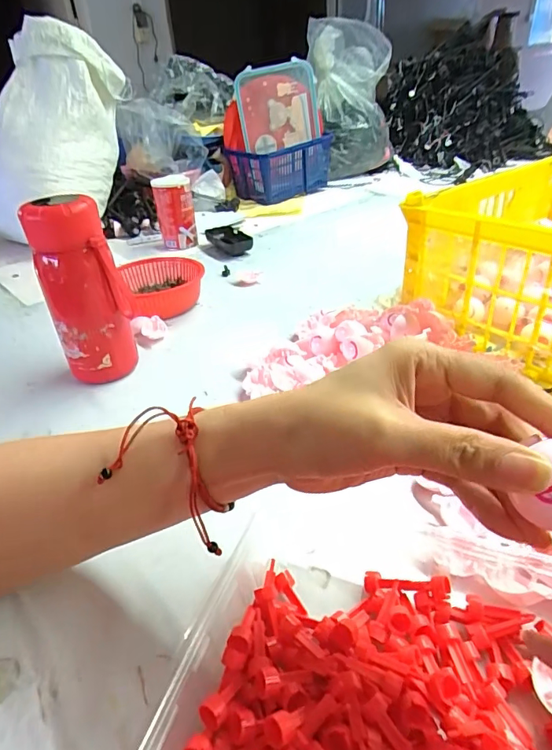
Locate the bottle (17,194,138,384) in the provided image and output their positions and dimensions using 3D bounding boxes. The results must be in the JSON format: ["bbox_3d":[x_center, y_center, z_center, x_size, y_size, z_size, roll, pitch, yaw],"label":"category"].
[{"bbox_3d":[-0.188,-0.078,0.462,0.070,0.182,0.058,-17,36,-21],"label":"bottle"}]

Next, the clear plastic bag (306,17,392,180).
[{"bbox_3d":[0.191,-0.678,1.194,0.213,0.350,0.174,-1,33,5],"label":"clear plastic bag"}]

